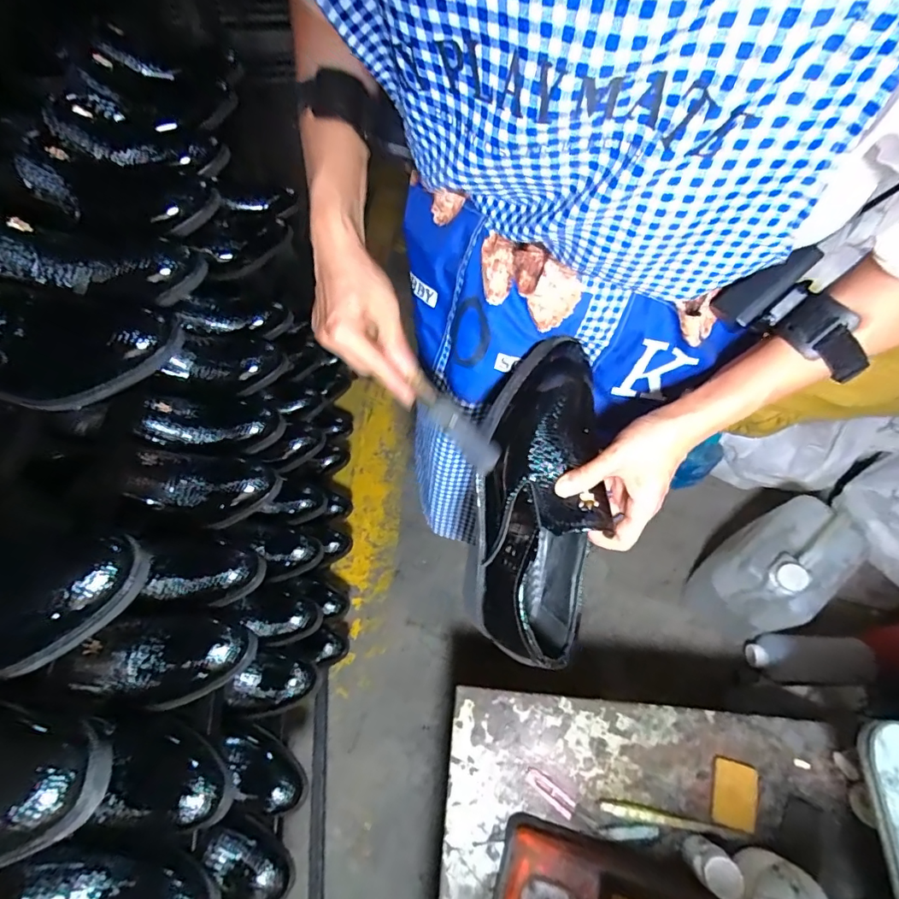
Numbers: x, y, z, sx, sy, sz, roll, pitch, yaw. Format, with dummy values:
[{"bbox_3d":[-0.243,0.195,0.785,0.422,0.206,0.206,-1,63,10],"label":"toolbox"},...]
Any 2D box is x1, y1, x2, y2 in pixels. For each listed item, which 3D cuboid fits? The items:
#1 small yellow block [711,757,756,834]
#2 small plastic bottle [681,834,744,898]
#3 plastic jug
[{"bbox_3d":[0.364,0.441,0.610,0.047,0.019,0.073,20,65,14],"label":"small yellow block"},{"bbox_3d":[0.302,0.484,0.552,0.037,0.082,0.039,-2,62,3],"label":"small plastic bottle"},{"bbox_3d":[0.640,0.252,0.966,0.235,0.339,0.166,-34,65,-14],"label":"plastic jug"}]

